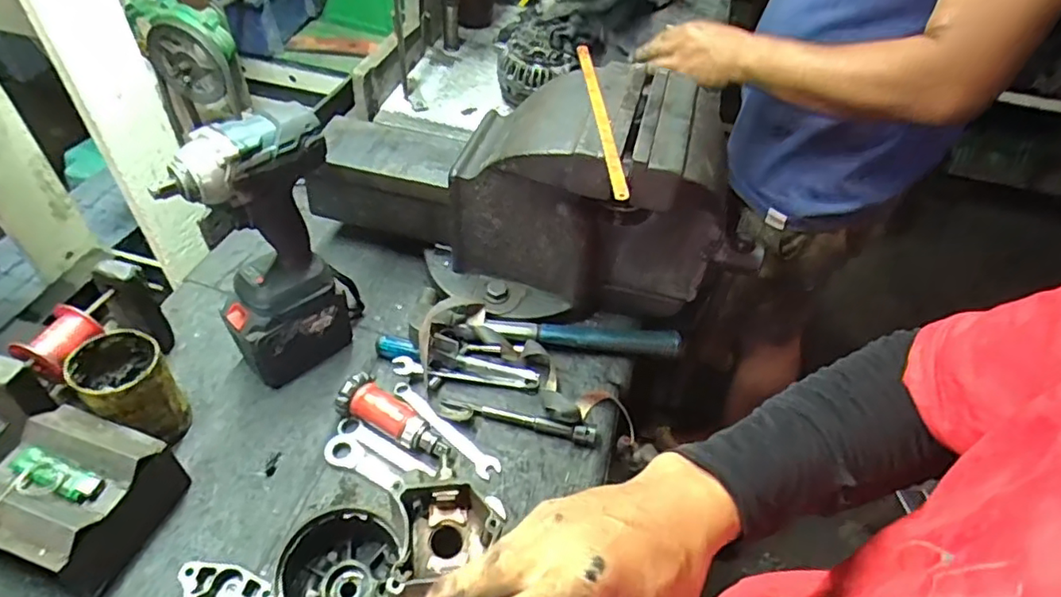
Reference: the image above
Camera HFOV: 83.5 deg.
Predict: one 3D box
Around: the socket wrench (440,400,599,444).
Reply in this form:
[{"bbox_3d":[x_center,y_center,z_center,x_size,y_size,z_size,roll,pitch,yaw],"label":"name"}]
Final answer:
[{"bbox_3d":[-0.013,0.132,0.661,0.173,0.019,0.027,10,47,3],"label":"socket wrench"}]

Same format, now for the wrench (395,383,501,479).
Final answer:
[{"bbox_3d":[-0.094,0.140,0.653,0.155,0.014,0.021,36,53,25],"label":"wrench"}]

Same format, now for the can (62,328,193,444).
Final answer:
[{"bbox_3d":[-0.393,0.090,0.588,0.088,0.103,0.072,37,54,26],"label":"can"}]

